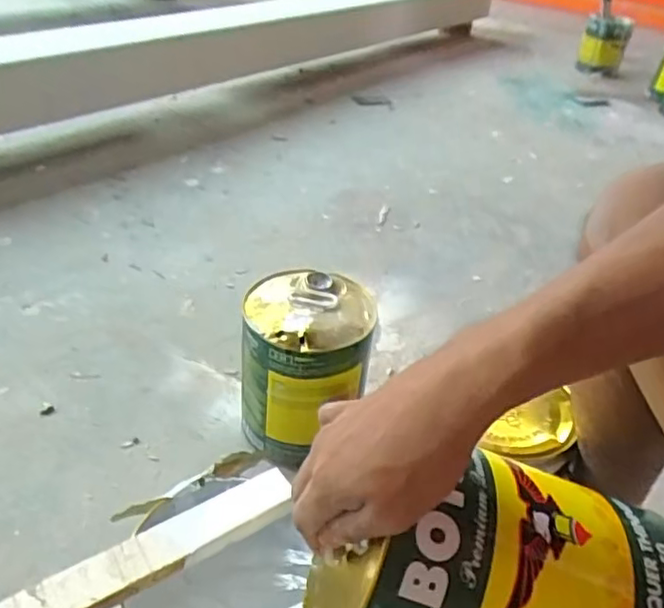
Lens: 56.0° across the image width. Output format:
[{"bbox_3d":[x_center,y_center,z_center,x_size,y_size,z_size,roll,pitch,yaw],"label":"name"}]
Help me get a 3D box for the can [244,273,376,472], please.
[{"bbox_3d":[-0.036,0.089,0.824,0.159,0.221,0.158,6,36,0],"label":"can"}]

